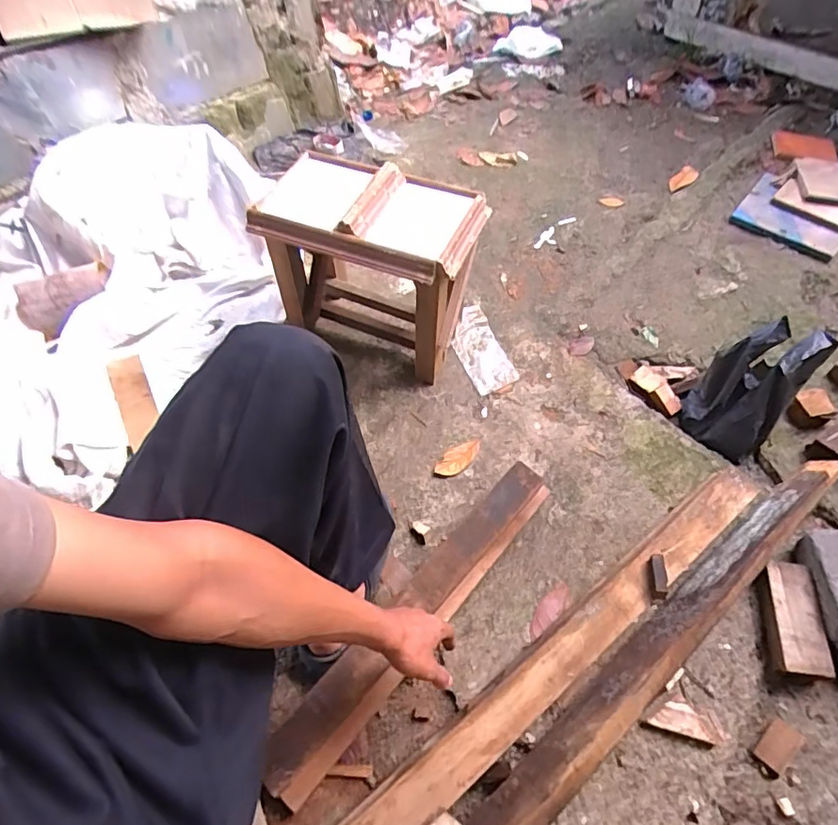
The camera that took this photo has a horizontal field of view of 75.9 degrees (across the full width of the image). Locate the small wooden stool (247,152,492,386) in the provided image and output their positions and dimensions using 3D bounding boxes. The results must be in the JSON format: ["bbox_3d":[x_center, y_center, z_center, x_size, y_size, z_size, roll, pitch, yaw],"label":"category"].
[{"bbox_3d":[-0.083,-0.257,1.026,0.365,0.339,0.207,16,57,11],"label":"small wooden stool"}]

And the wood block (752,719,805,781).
[{"bbox_3d":[0.482,0.450,0.722,0.075,0.025,0.038,-34,61,-20],"label":"wood block"}]

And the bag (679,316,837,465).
[{"bbox_3d":[0.585,-0.049,0.953,0.142,0.185,0.158,33,62,21],"label":"bag"}]

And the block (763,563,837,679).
[{"bbox_3d":[0.544,0.303,0.786,0.064,0.047,0.150,8,56,7],"label":"block"}]

